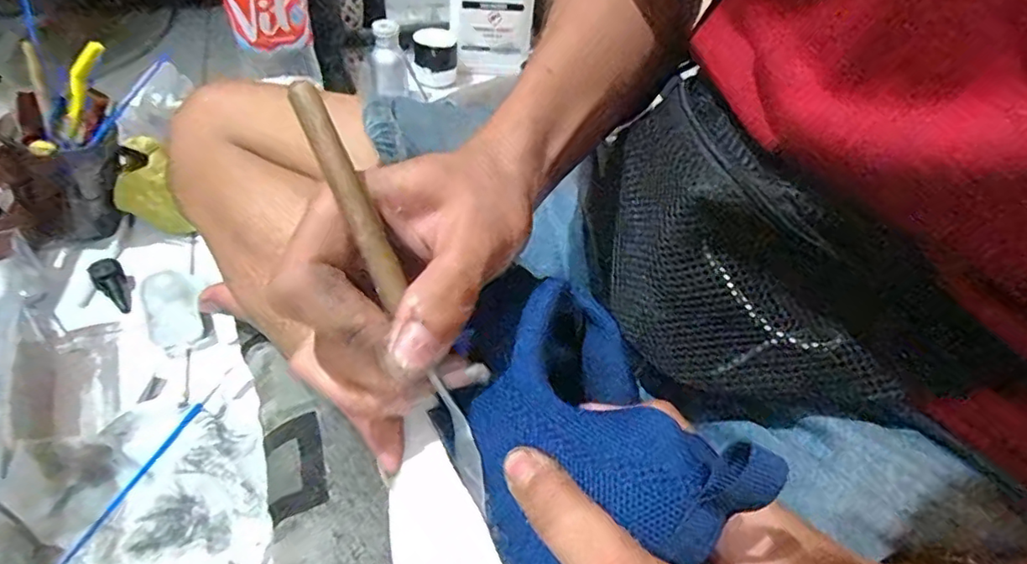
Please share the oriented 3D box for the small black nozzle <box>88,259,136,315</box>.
[{"bbox_3d":[-0.355,0.000,0.508,0.028,0.027,0.050,-29,53,-32],"label":"small black nozzle"}]

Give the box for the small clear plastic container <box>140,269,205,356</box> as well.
[{"bbox_3d":[-0.293,0.026,0.489,0.041,0.021,0.081,-17,59,-23],"label":"small clear plastic container"}]

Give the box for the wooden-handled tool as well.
[{"bbox_3d":[-0.040,0.002,0.187,0.010,0.009,0.149,-25,89,-29],"label":"wooden-handled tool"}]

